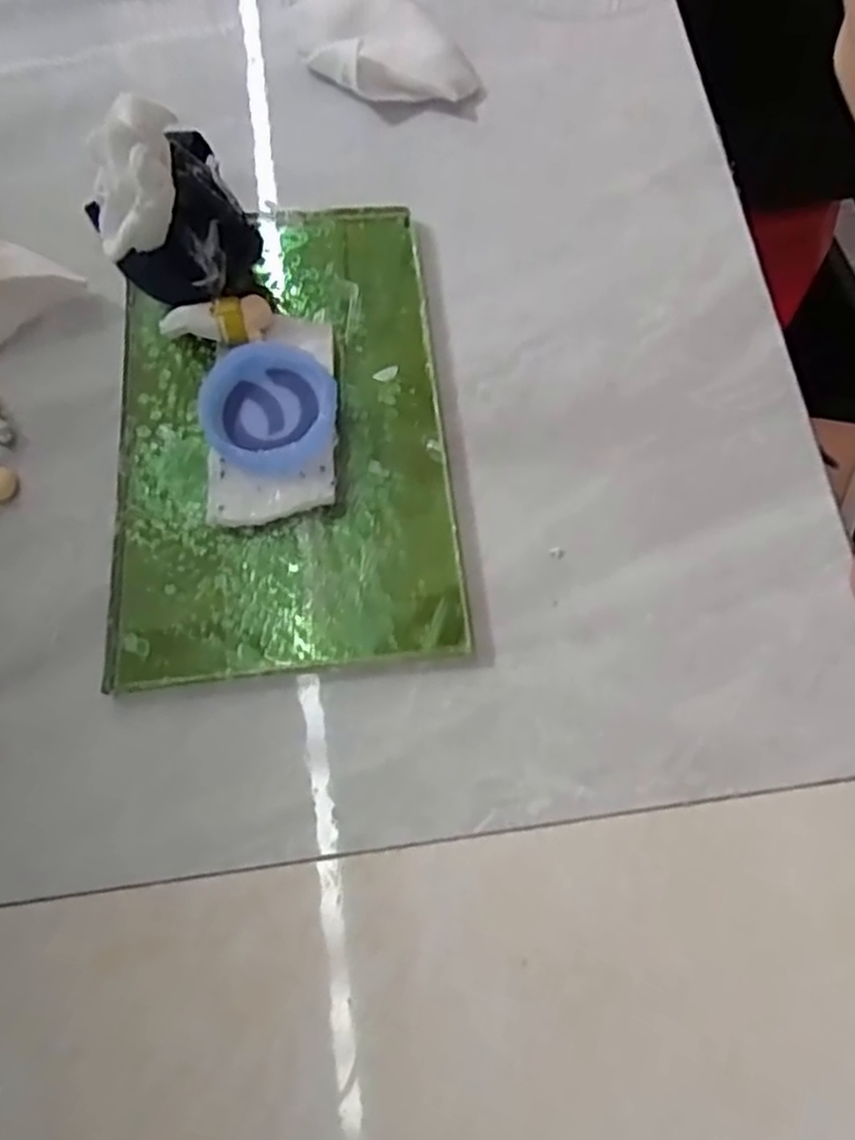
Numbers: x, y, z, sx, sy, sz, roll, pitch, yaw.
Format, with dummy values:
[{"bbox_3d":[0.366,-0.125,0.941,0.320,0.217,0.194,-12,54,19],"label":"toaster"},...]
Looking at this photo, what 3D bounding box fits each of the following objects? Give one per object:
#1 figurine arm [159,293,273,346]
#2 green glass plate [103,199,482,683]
[{"bbox_3d":[-0.042,-0.051,0.147,0.022,0.005,0.009,-13,74,-20],"label":"figurine arm"},{"bbox_3d":[-0.030,-0.029,0.151,0.067,0.006,0.100,-6,74,0],"label":"green glass plate"}]

